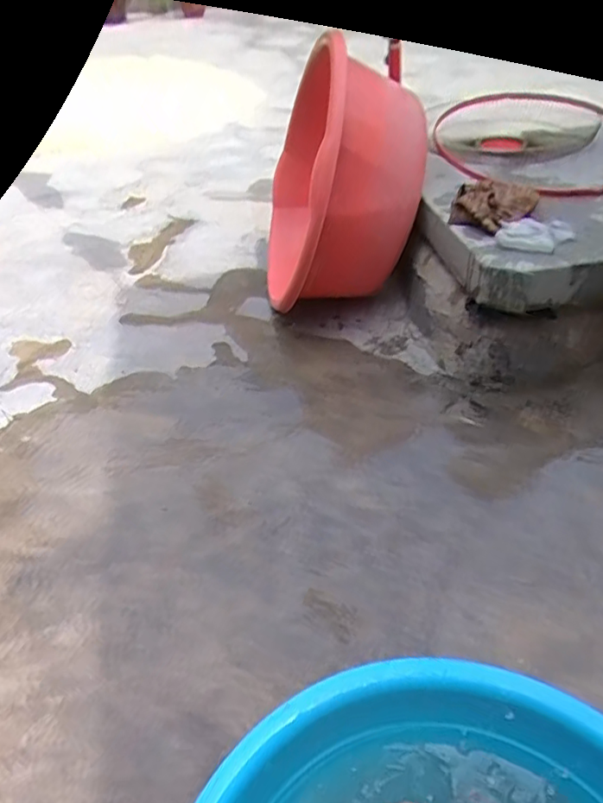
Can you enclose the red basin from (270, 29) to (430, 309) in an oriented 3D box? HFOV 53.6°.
[{"bbox_3d":[0.089,-0.494,1.343,0.231,0.567,0.479,5,54,-13],"label":"red basin"}]

